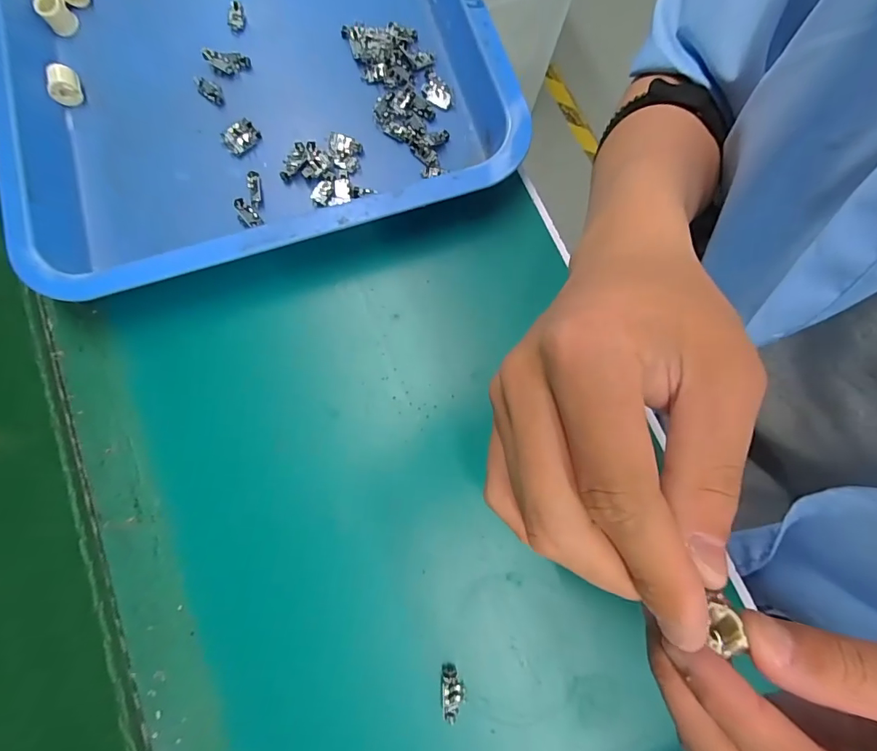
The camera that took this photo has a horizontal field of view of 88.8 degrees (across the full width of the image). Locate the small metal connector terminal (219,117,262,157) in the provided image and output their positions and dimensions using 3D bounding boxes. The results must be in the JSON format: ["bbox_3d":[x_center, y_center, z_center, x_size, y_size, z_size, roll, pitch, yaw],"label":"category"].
[{"bbox_3d":[-0.144,-0.174,0.325,0.026,0.005,0.021,-36,79,-7],"label":"small metal connector terminal"}]

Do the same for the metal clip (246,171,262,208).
[{"bbox_3d":[-0.130,-0.133,0.317,0.008,0.006,0.027,-9,77,-1],"label":"metal clip"}]

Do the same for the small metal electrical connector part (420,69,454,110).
[{"bbox_3d":[-0.002,-0.215,0.338,0.019,0.007,0.033,-27,78,-5],"label":"small metal electrical connector part"}]

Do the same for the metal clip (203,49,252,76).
[{"bbox_3d":[-0.158,-0.230,0.333,0.033,0.009,0.016,4,77,1],"label":"metal clip"}]

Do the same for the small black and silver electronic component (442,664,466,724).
[{"bbox_3d":[0.009,0.180,0.254,0.013,0.012,0.026,-2,77,0],"label":"small black and silver electronic component"}]

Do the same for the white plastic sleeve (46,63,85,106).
[{"bbox_3d":[-0.276,-0.213,0.331,0.019,0.018,0.023,-20,78,-4],"label":"white plastic sleeve"}]

